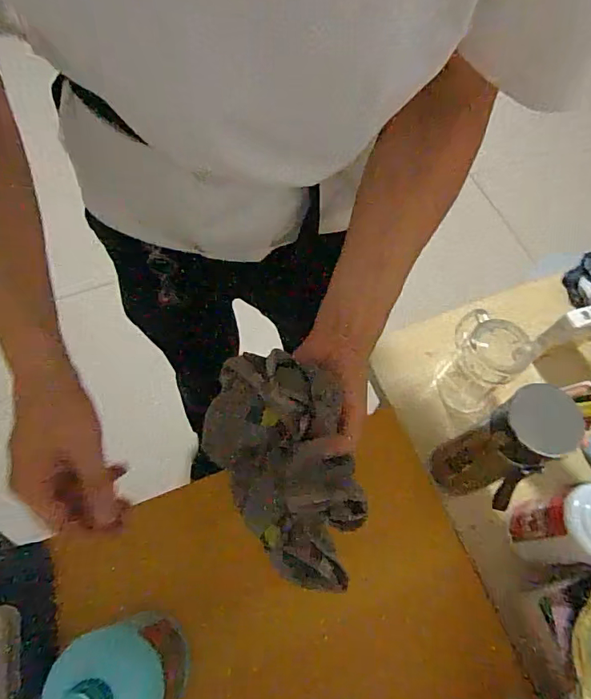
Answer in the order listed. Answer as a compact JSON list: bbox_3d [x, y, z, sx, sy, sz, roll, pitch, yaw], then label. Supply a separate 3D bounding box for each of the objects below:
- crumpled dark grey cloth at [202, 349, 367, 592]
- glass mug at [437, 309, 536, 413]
[{"bbox_3d":[-0.003,0.090,0.397,0.113,0.064,0.196,-30,69,-15],"label":"crumpled dark grey cloth"},{"bbox_3d":[0.237,0.017,0.624,0.075,0.130,0.096,-36,71,-17],"label":"glass mug"}]

